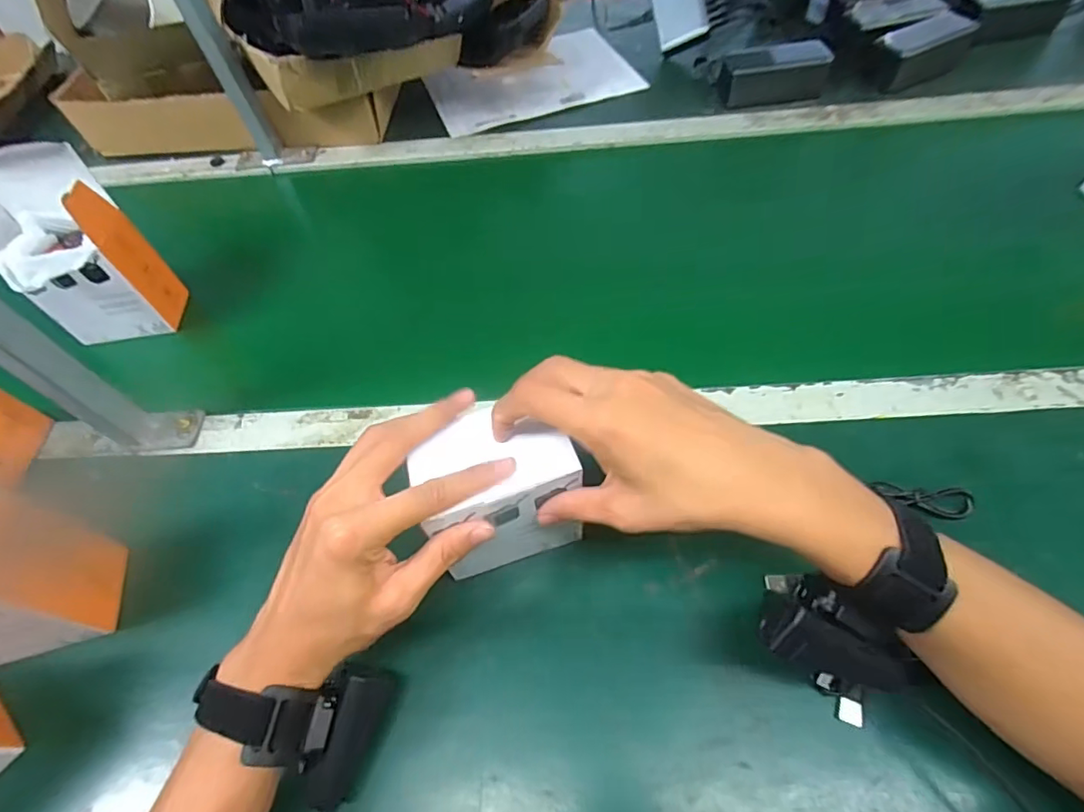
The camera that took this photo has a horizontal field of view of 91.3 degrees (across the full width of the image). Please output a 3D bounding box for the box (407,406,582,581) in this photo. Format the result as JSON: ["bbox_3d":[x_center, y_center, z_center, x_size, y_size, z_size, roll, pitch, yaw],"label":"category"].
[{"bbox_3d":[-0.027,0.058,0.356,0.094,0.109,0.058,-18,57,-8],"label":"box"}]

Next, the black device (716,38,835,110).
[{"bbox_3d":[0.313,-0.445,0.714,0.138,0.054,0.048,-5,55,3],"label":"black device"}]

